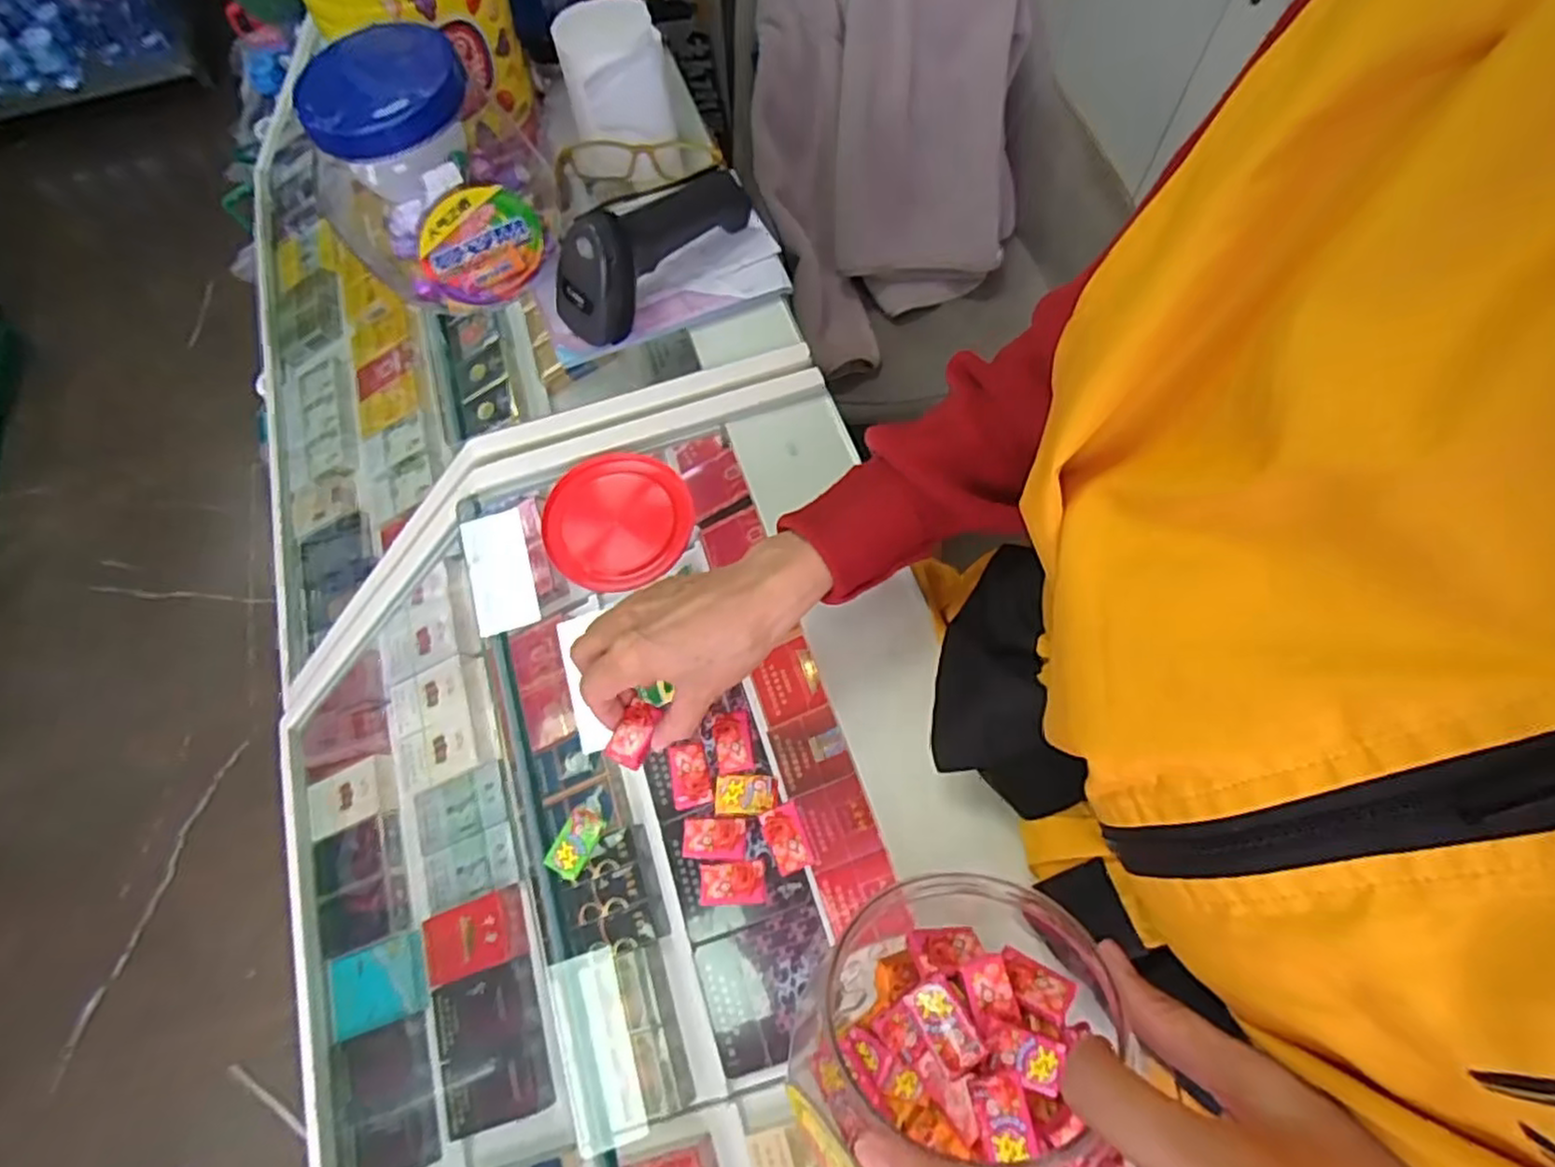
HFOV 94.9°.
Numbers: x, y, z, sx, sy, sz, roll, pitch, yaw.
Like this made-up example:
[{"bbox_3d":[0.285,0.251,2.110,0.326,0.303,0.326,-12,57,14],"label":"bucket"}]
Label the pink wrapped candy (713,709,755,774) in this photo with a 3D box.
[{"bbox_3d":[-0.026,0.094,0.426,0.022,0.006,0.036,-10,67,-3],"label":"pink wrapped candy"}]

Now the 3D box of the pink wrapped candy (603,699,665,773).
[{"bbox_3d":[-0.083,0.088,0.420,0.025,0.014,0.038,24,69,11],"label":"pink wrapped candy"}]

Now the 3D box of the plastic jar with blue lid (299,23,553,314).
[{"bbox_3d":[-0.249,-0.295,0.504,0.137,0.133,0.149,-1,66,1],"label":"plastic jar with blue lid"}]

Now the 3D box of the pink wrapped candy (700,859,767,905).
[{"bbox_3d":[-0.025,0.167,0.396,0.036,0.005,0.022,-5,66,-1],"label":"pink wrapped candy"}]

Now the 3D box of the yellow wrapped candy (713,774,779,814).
[{"bbox_3d":[-0.018,0.122,0.413,0.035,0.004,0.022,1,66,2],"label":"yellow wrapped candy"}]

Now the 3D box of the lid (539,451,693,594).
[{"bbox_3d":[-0.113,-0.045,0.498,0.098,0.021,0.097,-1,66,1],"label":"lid"}]

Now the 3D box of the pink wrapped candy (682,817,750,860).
[{"bbox_3d":[-0.036,0.146,0.408,0.037,0.004,0.022,-2,66,1],"label":"pink wrapped candy"}]

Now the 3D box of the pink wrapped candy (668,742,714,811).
[{"bbox_3d":[-0.053,0.114,0.424,0.022,0.006,0.036,-13,67,-4],"label":"pink wrapped candy"}]

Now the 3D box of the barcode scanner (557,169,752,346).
[{"bbox_3d":[-0.099,-0.266,0.548,0.056,0.068,0.174,36,72,15],"label":"barcode scanner"}]

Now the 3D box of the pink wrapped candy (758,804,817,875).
[{"bbox_3d":[0.005,0.142,0.399,0.021,0.005,0.035,-21,67,-7],"label":"pink wrapped candy"}]

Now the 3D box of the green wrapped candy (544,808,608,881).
[{"bbox_3d":[-0.115,0.147,0.405,0.021,0.010,0.036,22,69,11],"label":"green wrapped candy"}]

